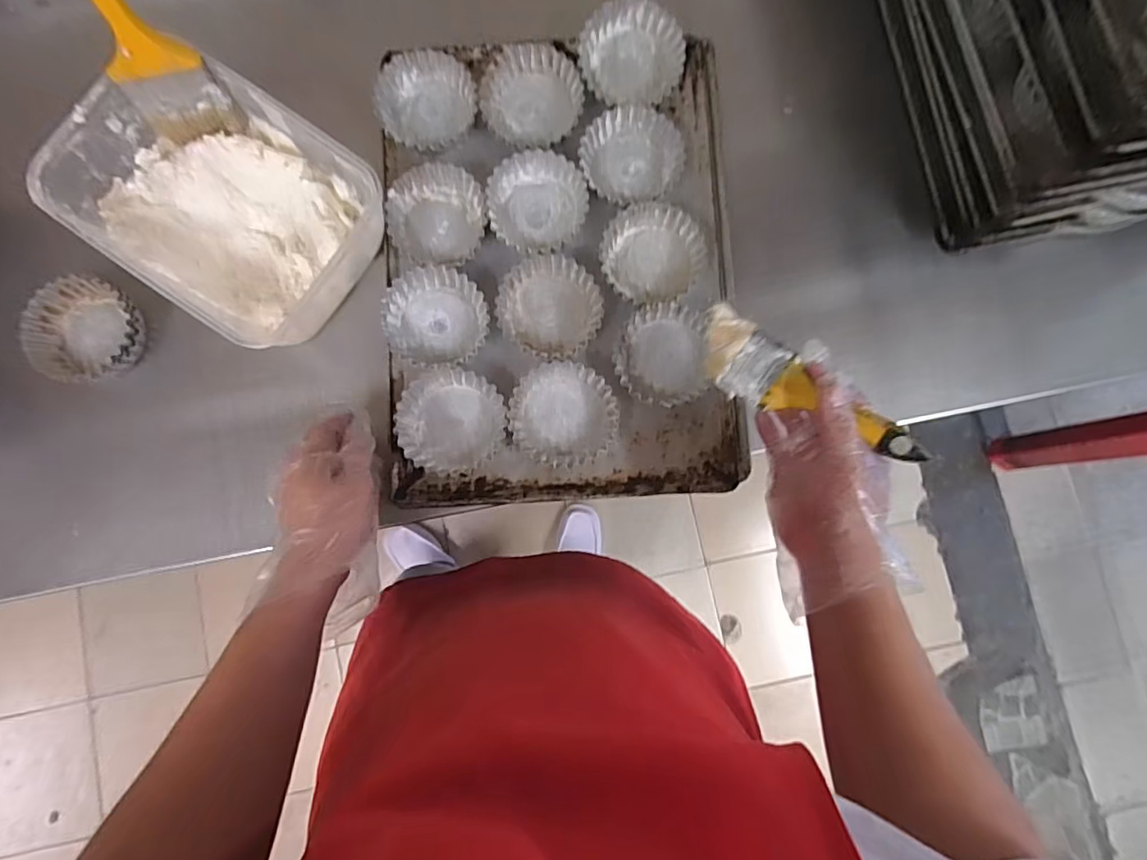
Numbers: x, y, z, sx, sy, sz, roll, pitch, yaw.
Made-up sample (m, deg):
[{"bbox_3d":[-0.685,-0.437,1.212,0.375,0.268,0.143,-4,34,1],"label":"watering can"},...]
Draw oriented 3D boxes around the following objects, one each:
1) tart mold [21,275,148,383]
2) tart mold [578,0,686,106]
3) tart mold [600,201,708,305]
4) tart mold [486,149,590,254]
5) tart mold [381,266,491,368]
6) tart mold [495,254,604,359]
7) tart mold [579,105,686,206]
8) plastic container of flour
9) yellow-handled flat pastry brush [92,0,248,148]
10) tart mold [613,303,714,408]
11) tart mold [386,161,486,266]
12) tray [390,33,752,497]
[{"bbox_3d":[-0.463,-0.094,0.538,0.102,0.031,0.096,0,83,0],"label":"tart mold"},{"bbox_3d":[0.056,-0.374,0.557,0.098,0.032,0.087,-7,83,-1],"label":"tart mold"},{"bbox_3d":[0.076,-0.170,0.542,0.096,0.025,0.088,-4,83,0],"label":"tart mold"},{"bbox_3d":[-0.035,-0.221,0.550,0.093,0.027,0.095,-15,84,-2],"label":"tart mold"},{"bbox_3d":[-0.129,-0.105,0.534,0.095,0.024,0.096,-4,83,0],"label":"tart mold"},{"bbox_3d":[-0.023,-0.119,0.540,0.098,0.024,0.093,0,83,0],"label":"tart mold"},{"bbox_3d":[0.058,-0.265,0.553,0.100,0.027,0.097,-9,83,-1],"label":"tart mold"},{"bbox_3d":[-0.318,-0.207,0.518,0.253,0.078,0.185,34,84,4],"label":"plastic container of flour"},{"bbox_3d":[-0.357,-0.316,0.450,0.073,0.191,0.022,-17,70,-3],"label":"yellow-handled flat pastry brush"},{"bbox_3d":[0.083,-0.069,0.531,0.087,0.023,0.093,-3,83,0],"label":"tart mold"},{"bbox_3d":[-0.133,-0.207,0.550,0.089,0.028,0.097,-8,83,-1],"label":"tart mold"},{"bbox_3d":[-0.013,-0.158,0.544,0.327,0.033,0.440,-3,83,0],"label":"tray"}]

